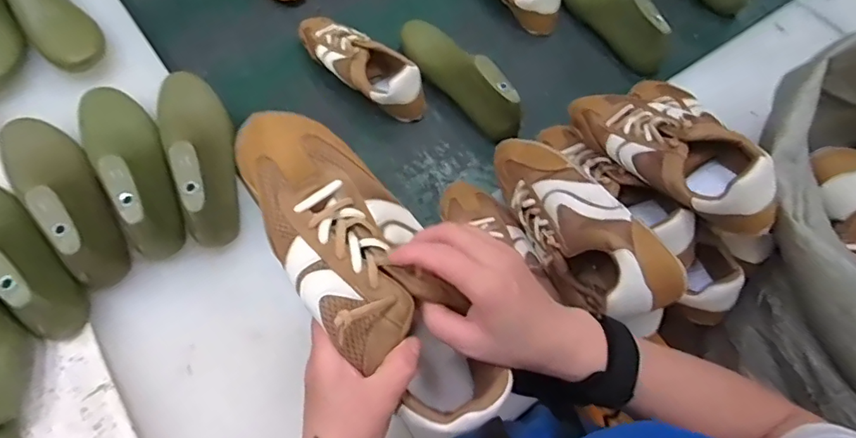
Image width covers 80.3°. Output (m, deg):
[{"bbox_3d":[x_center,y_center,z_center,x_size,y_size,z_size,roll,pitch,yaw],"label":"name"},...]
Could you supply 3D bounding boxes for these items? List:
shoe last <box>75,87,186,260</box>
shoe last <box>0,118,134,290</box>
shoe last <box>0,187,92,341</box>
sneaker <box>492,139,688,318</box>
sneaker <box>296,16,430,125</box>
[{"bbox_3d":[-0.380,-0.079,0.647,0.089,0.097,0.276,-32,69,-18],"label":"shoe last"},{"bbox_3d":[-0.452,-0.044,0.620,0.082,0.096,0.271,-40,71,-20],"label":"shoe last"},{"bbox_3d":[-0.496,0.019,0.587,0.281,0.099,0.064,42,68,17],"label":"shoe last"},{"bbox_3d":[0.158,-0.001,0.568,0.079,0.094,0.261,-29,68,-16],"label":"sneaker"},{"bbox_3d":[-0.116,-0.259,0.815,0.262,0.071,0.102,40,66,17],"label":"sneaker"}]

